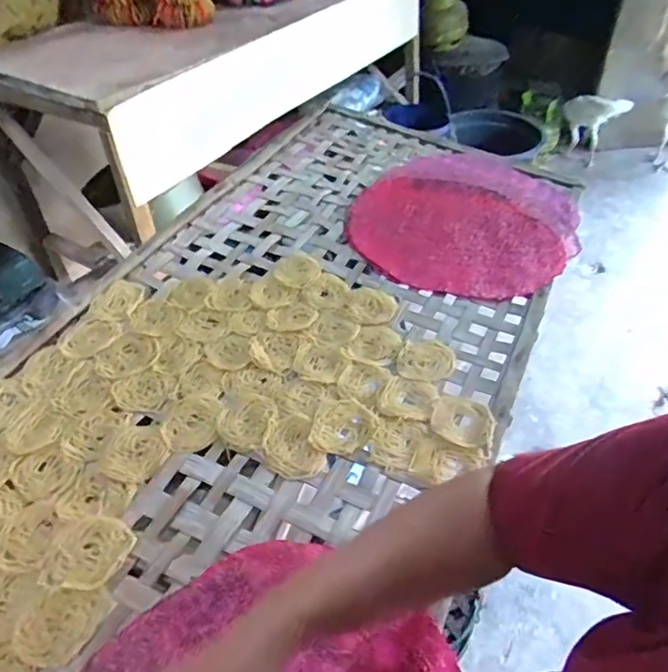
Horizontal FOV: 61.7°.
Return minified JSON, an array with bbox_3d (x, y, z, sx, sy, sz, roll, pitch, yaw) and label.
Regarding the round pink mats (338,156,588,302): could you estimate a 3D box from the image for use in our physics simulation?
[{"bbox_3d":[0.228,-0.201,0.941,0.342,0.033,0.395,28,52,27],"label":"round pink mats"}]

